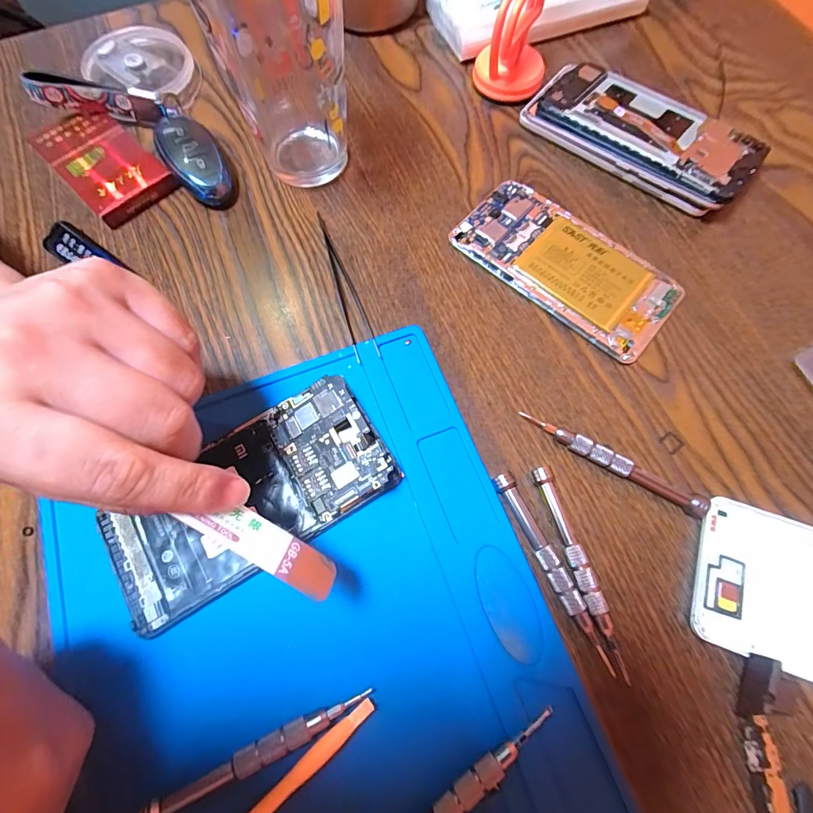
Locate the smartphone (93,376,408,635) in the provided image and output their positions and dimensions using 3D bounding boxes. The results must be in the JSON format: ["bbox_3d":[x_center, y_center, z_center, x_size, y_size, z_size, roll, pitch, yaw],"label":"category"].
[{"bbox_3d":[-0.082,0.047,0.215,0.147,0.013,0.071,-33,75,-5],"label":"smartphone"}]

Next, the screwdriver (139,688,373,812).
[{"bbox_3d":[-0.064,0.152,0.180,0.101,0.007,0.011,-24,72,-8],"label":"screwdriver"}]

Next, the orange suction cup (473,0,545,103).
[{"bbox_3d":[0.079,-0.267,0.297,0.050,0.067,0.049,12,71,4],"label":"orange suction cup"}]

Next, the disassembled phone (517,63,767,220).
[{"bbox_3d":[0.168,-0.198,0.298,0.155,0.023,0.074,38,75,12],"label":"disassembled phone"}]

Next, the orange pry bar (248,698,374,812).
[{"bbox_3d":[-0.048,0.162,0.179,0.083,0.005,0.009,-39,75,-12],"label":"orange pry bar"}]

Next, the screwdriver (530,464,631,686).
[{"bbox_3d":[0.086,0.080,0.207,0.009,0.012,0.101,-17,71,-6],"label":"screwdriver"}]

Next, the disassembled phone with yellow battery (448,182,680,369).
[{"bbox_3d":[0.102,-0.092,0.268,0.140,0.009,0.066,40,75,13],"label":"disassembled phone with yellow battery"}]

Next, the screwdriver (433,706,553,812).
[{"bbox_3d":[0.022,0.168,0.176,0.104,0.010,0.010,-36,74,-11],"label":"screwdriver"}]

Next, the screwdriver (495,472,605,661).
[{"bbox_3d":[0.073,0.079,0.207,0.011,0.011,0.099,-25,73,-8],"label":"screwdriver"}]

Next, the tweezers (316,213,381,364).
[{"bbox_3d":[-0.039,-0.080,0.268,0.014,0.006,0.114,-16,71,-5],"label":"tweezers"}]

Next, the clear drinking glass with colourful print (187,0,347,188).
[{"bbox_3d":[-0.073,-0.217,0.241,0.084,0.144,0.080,-7,71,-2],"label":"clear drinking glass with colourful print"}]

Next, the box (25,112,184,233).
[{"bbox_3d":[-0.215,-0.173,0.293,0.055,0.017,0.099,-43,76,-13],"label":"box"}]

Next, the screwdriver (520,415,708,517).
[{"bbox_3d":[0.111,0.030,0.225,0.102,0.010,0.010,28,73,10],"label":"screwdriver"}]

